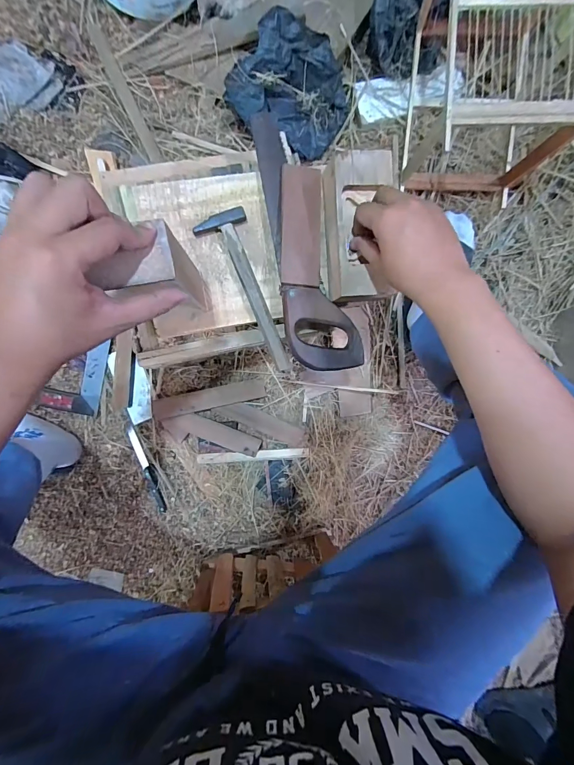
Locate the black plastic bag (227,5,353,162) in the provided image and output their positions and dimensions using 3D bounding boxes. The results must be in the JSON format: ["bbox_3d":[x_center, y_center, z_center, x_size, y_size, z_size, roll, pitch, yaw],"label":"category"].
[{"bbox_3d":[0.005,-0.569,0.696,0.232,0.081,0.194,19,93,-3],"label":"black plastic bag"}]

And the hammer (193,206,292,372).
[{"bbox_3d":[-0.044,-0.116,0.475,0.062,0.019,0.214,-25,94,-2],"label":"hammer"}]

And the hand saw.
[{"bbox_3d":[0.003,-0.169,0.465,0.092,0.030,0.340,-24,97,0],"label":"hand saw"}]

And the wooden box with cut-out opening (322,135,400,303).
[{"bbox_3d":[0.089,-0.193,0.453,0.082,0.055,0.177,1,98,-3],"label":"wooden box with cut-out opening"}]

